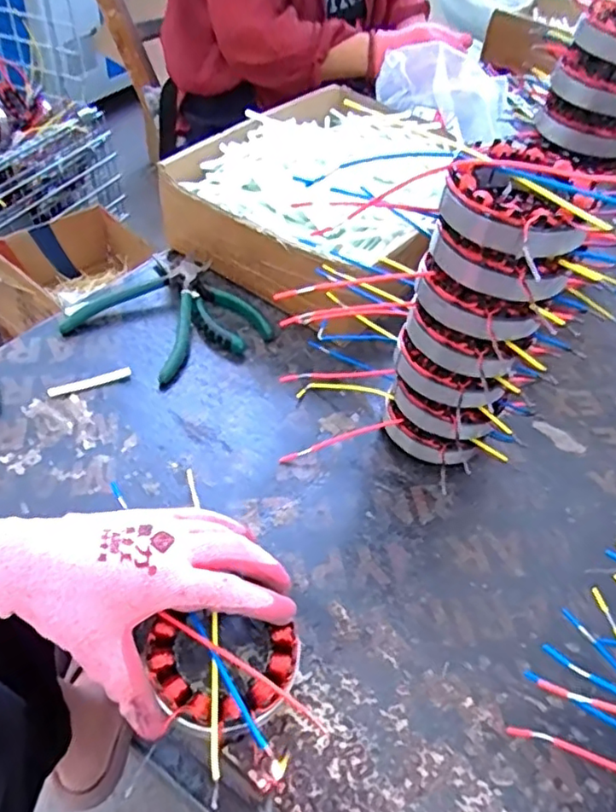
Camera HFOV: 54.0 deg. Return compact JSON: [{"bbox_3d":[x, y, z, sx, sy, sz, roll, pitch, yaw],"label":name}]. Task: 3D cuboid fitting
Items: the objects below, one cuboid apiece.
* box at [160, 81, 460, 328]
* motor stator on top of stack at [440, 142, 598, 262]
[{"bbox_3d":[0.024,-0.223,0.652,0.226,0.104,0.301,29,51,19],"label":"box"},{"bbox_3d":[0.118,-0.116,0.346,0.069,0.044,0.074,3,48,-4],"label":"motor stator on top of stack"}]

